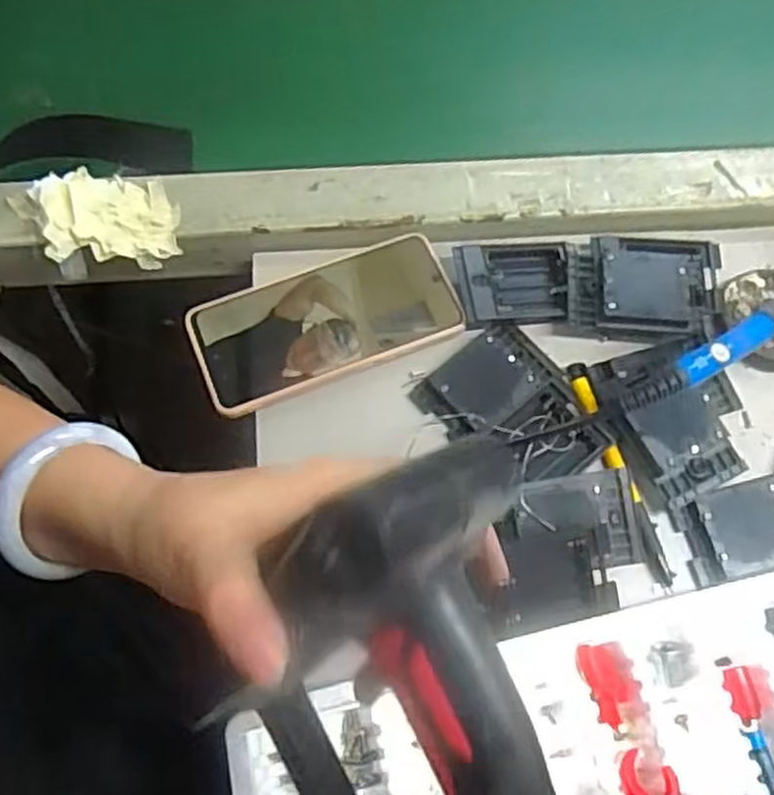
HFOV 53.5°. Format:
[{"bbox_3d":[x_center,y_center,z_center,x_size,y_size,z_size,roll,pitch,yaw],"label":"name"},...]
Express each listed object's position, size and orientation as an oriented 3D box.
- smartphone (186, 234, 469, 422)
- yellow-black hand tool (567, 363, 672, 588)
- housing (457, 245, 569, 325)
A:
[{"bbox_3d":[-0.038,-0.048,0.478,0.160,0.012,0.079,-21,69,-10],"label":"smartphone"},{"bbox_3d":[0.136,0.041,0.448,0.016,0.014,0.137,-15,69,-8],"label":"yellow-black hand tool"},{"bbox_3d":[0.082,-0.075,0.491,0.072,0.016,0.055,-7,68,-5],"label":"housing"}]

